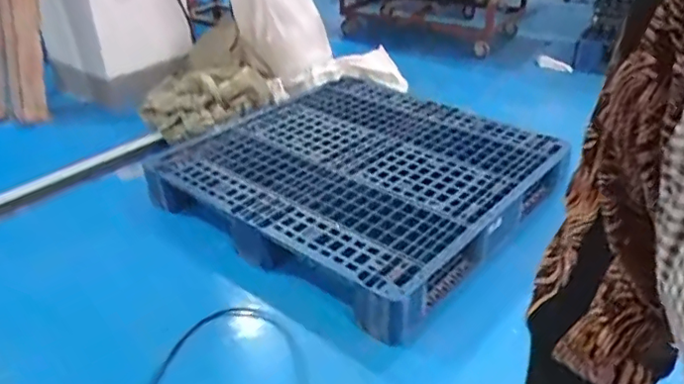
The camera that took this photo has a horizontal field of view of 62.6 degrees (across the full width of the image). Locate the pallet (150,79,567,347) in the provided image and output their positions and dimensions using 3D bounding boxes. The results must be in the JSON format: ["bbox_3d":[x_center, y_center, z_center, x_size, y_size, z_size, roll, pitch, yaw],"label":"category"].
[{"bbox_3d":[0.068,-0.069,1.986,1.076,0.163,1.067,23,38,32],"label":"pallet"}]

